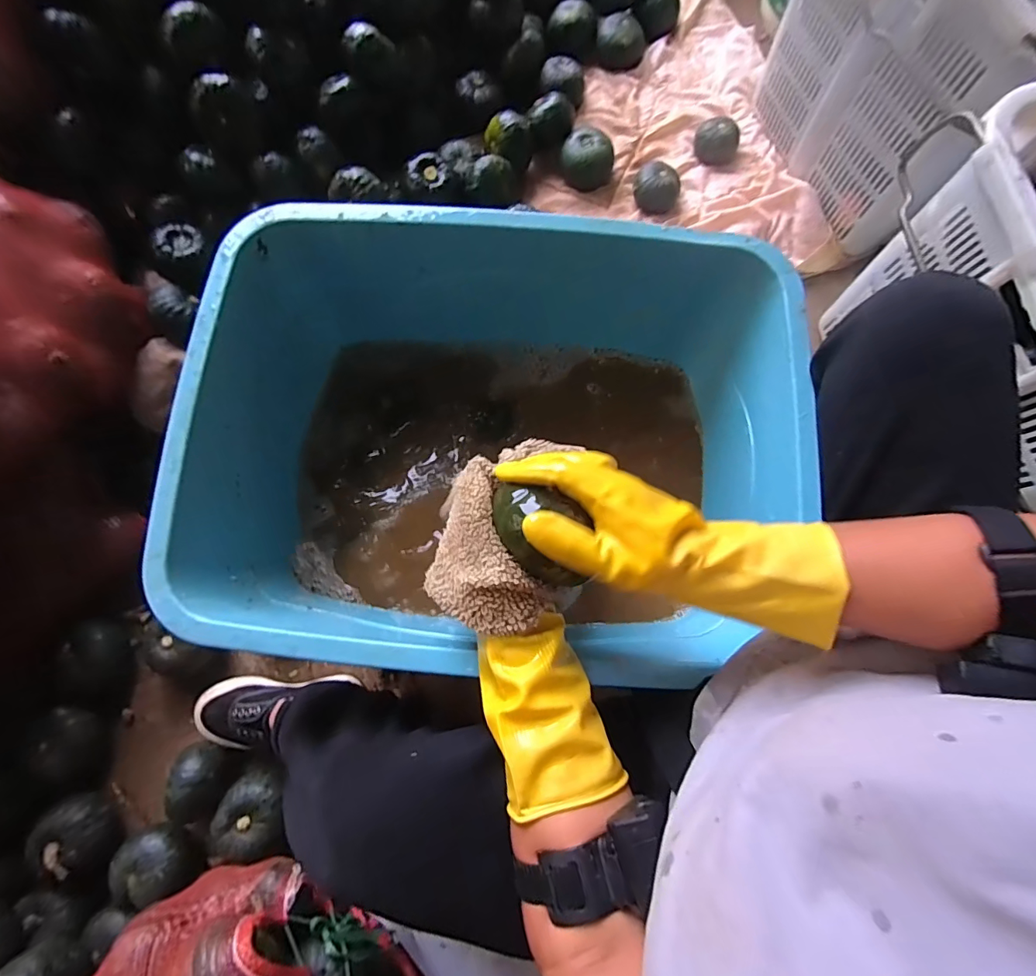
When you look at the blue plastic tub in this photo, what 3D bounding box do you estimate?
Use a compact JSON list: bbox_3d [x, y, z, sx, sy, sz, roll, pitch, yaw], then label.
[{"bbox_3d":[-0.027,-0.083,0.552,0.588,0.241,0.515,3,79,1],"label":"blue plastic tub"}]

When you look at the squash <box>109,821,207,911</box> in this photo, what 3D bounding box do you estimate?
[{"bbox_3d":[-0.484,0.500,0.614,0.084,0.067,0.087,0,79,0],"label":"squash"}]

